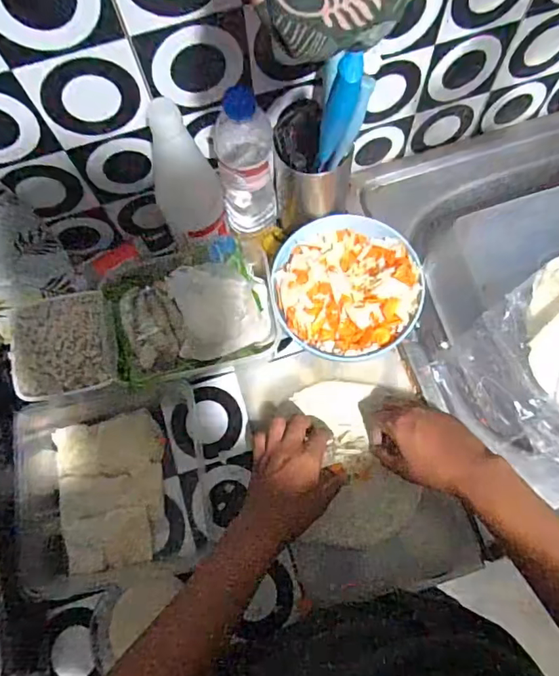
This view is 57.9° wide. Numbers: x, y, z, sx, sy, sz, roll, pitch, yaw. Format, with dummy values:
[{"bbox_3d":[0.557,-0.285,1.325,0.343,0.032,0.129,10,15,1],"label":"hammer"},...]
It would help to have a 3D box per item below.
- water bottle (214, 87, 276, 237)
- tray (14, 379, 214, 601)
[{"bbox_3d":[-0.037,-0.190,0.576,0.060,0.213,0.070,-11,72,-1],"label":"water bottle"},{"bbox_3d":[-0.182,0.159,0.569,0.197,0.065,0.216,-13,73,-2],"label":"tray"}]

